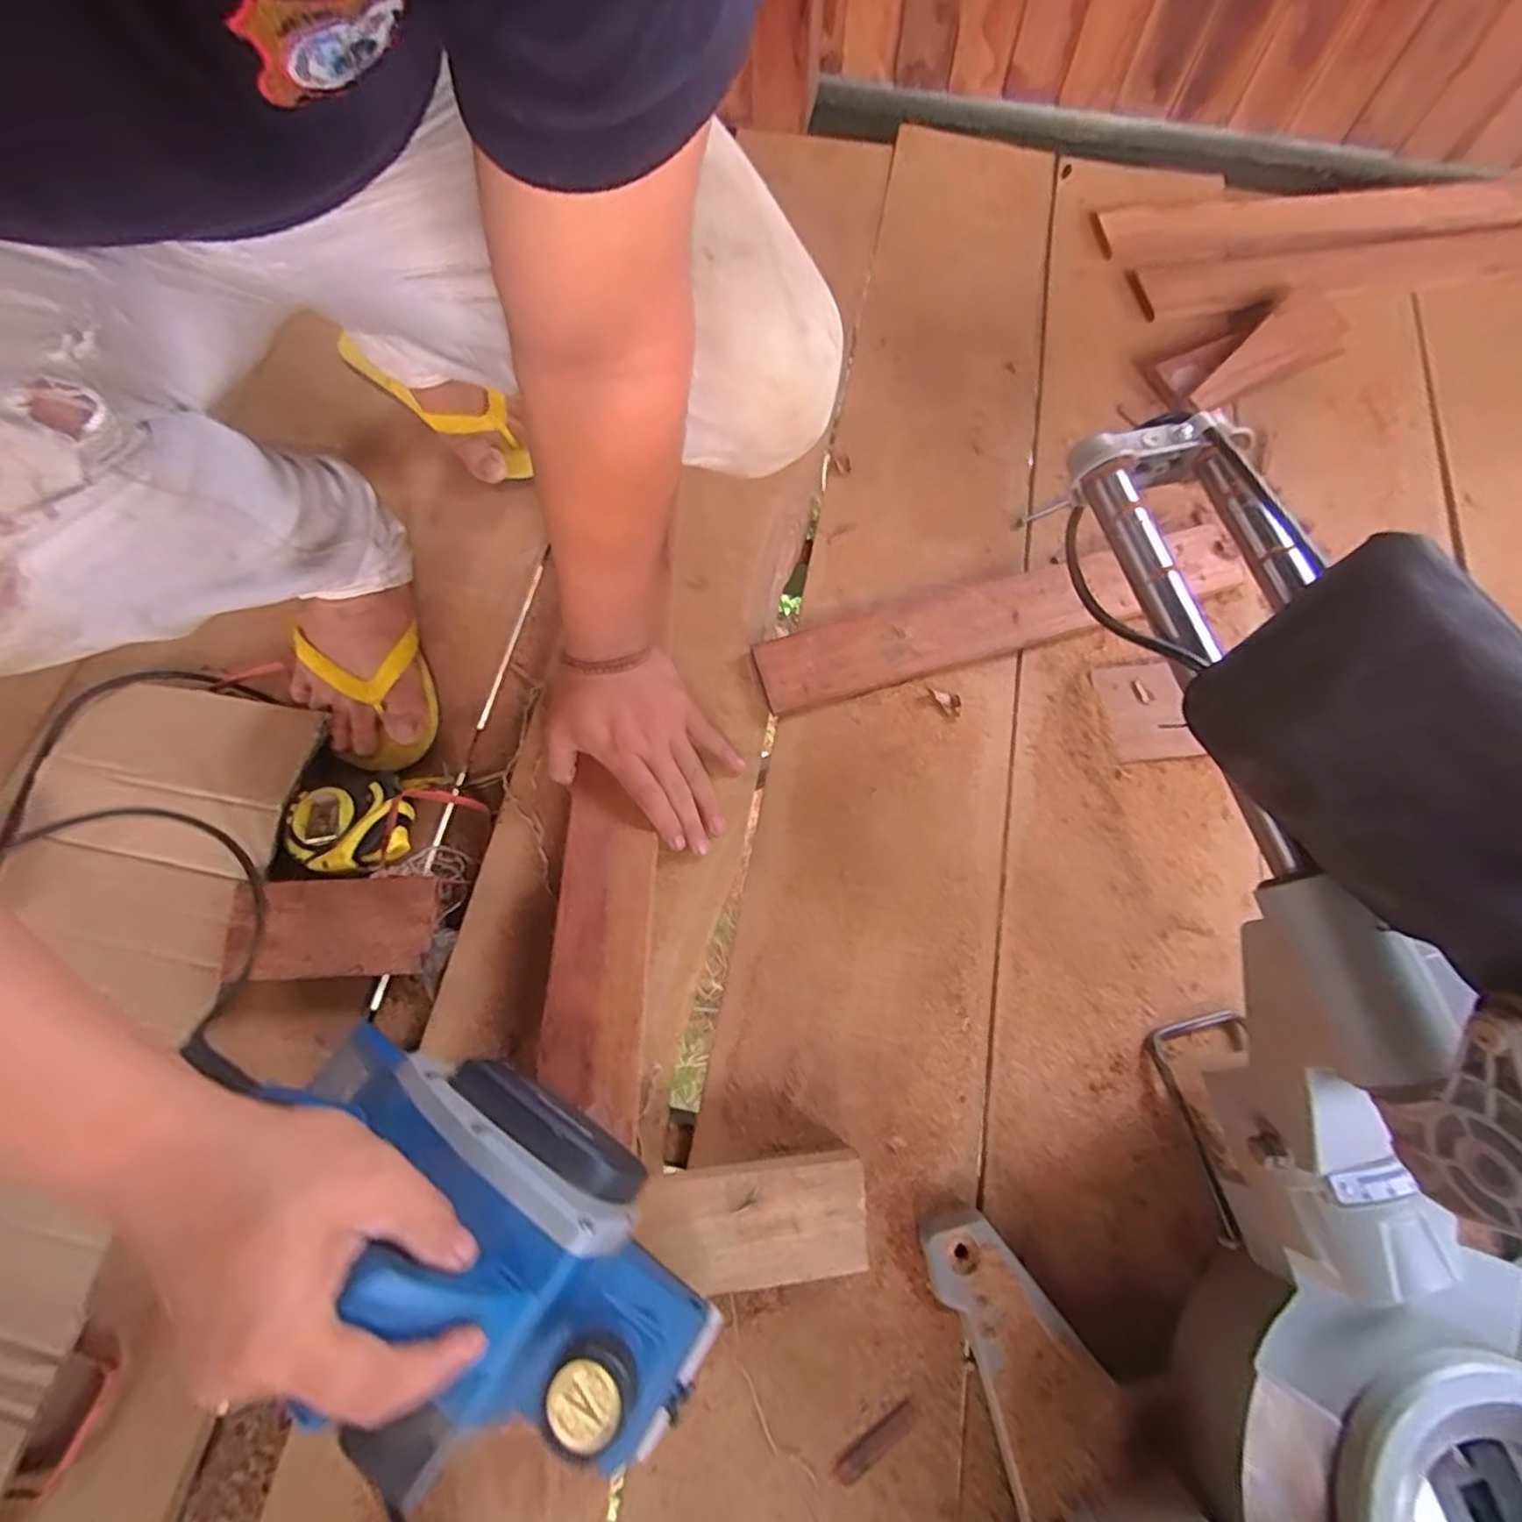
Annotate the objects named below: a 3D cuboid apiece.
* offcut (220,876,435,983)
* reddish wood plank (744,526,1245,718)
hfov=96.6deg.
[{"bbox_3d":[-0.301,0.116,0.471,0.134,0.013,0.066,-1,74,-6],"label":"offcut"},{"bbox_3d":[0.207,-0.127,0.582,0.431,0.018,0.068,-16,71,-6],"label":"reddish wood plank"}]

